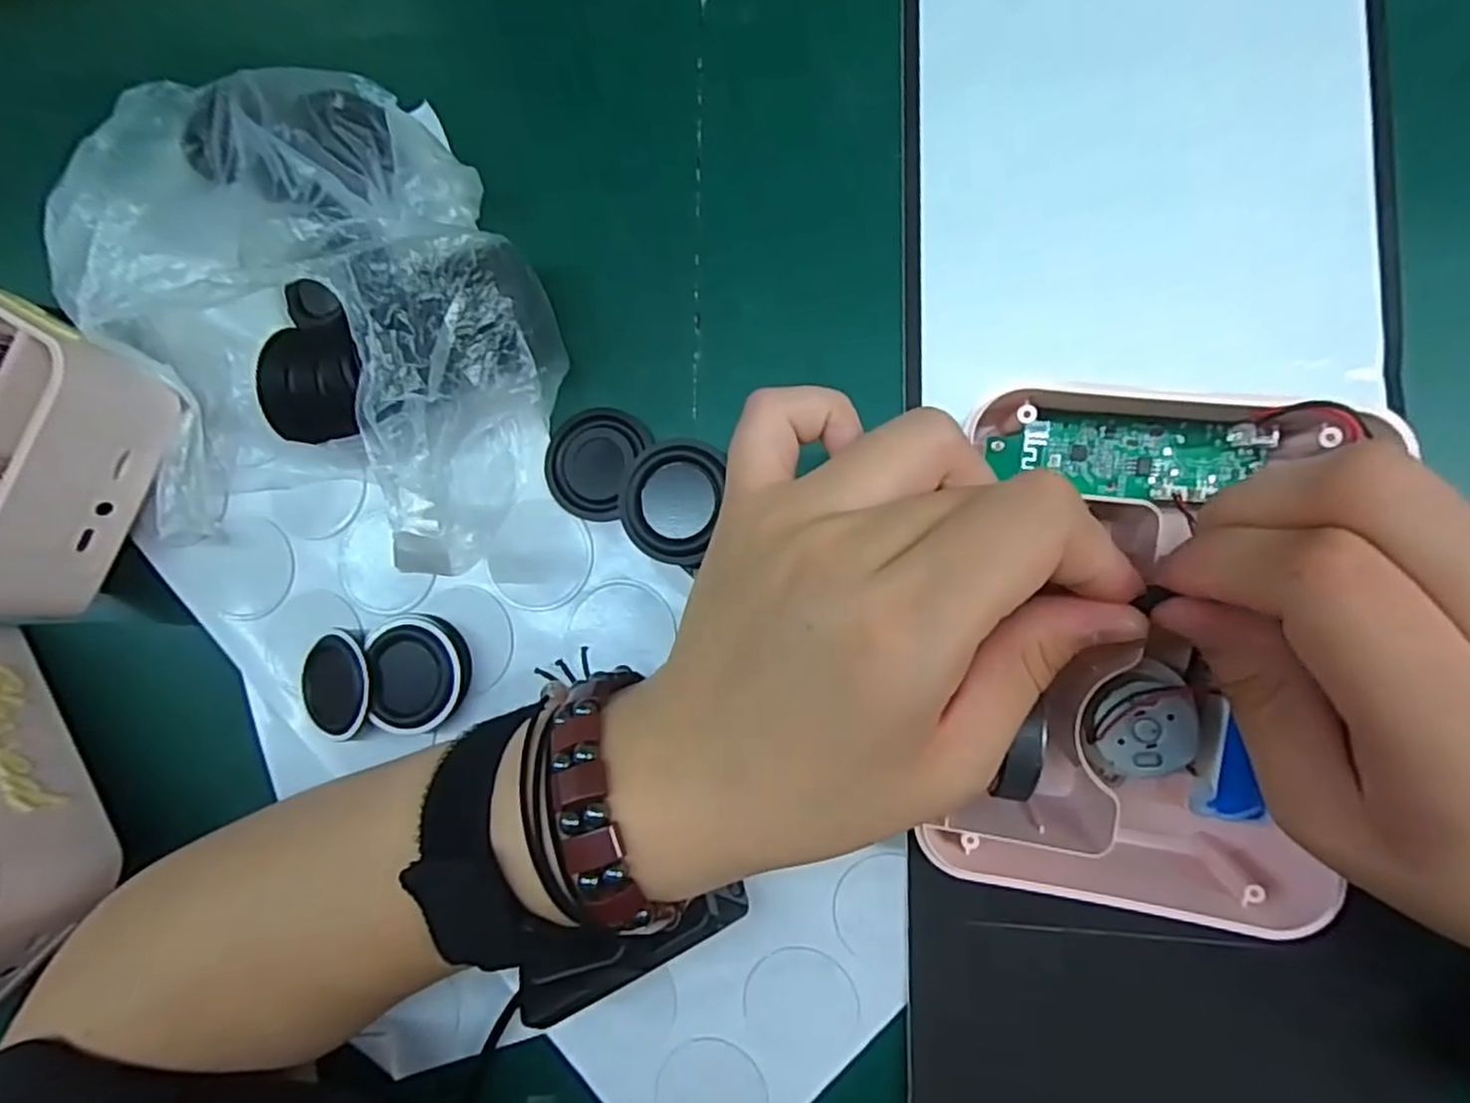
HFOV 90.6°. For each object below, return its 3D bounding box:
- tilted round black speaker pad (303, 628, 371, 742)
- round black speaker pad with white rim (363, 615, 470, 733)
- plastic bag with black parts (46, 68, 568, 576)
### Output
[{"bbox_3d":[-0.140,0.047,0.255,0.032,0.004,0.037,-12,83,25],"label":"tilted round black speaker pad"},{"bbox_3d":[-0.109,0.042,0.252,0.032,0.011,0.039,-6,82,10],"label":"round black speaker pad with white rim"},{"bbox_3d":[-0.149,-0.082,0.246,0.191,0.047,0.168,16,87,12],"label":"plastic bag with black parts"}]

